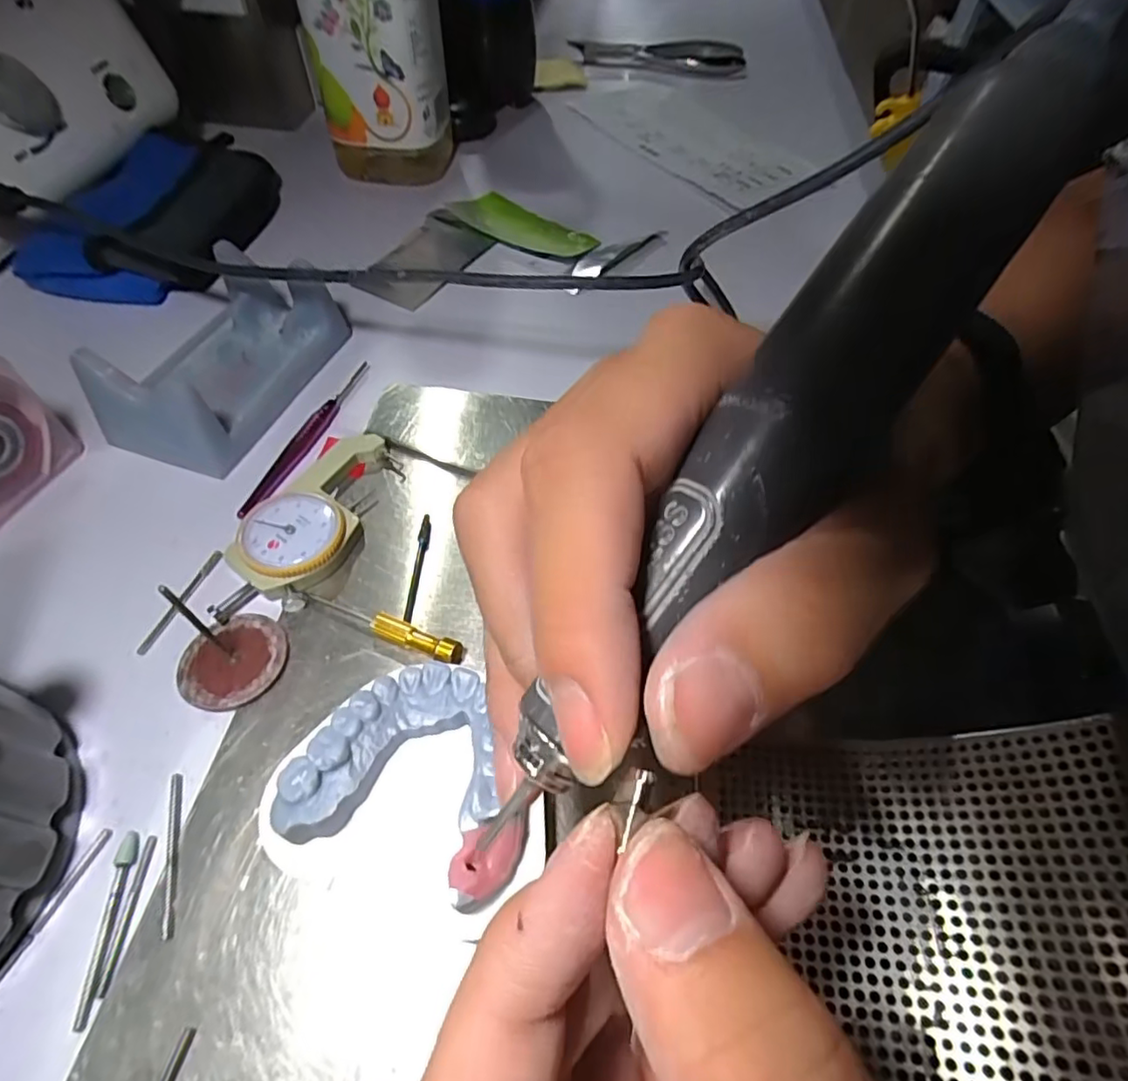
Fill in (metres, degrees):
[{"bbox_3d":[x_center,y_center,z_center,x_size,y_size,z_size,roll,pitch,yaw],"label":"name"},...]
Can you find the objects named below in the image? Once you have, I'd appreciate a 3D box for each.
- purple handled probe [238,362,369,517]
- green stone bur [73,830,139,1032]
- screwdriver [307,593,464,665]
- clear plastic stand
[{"bbox_3d":[-0.111,-0.047,0.265,0.008,0.005,0.097,18,56,10],"label":"purple handled probe"},{"bbox_3d":[-0.122,0.102,0.161,0.004,0.004,0.044,-3,55,-6],"label":"green stone bur"},{"bbox_3d":[-0.063,0.029,0.209,0.062,0.007,0.007,21,57,12],"label":"screwdriver"},{"bbox_3d":[-0.152,-0.087,0.270,0.066,0.036,0.114,15,56,8],"label":"clear plastic stand"}]

